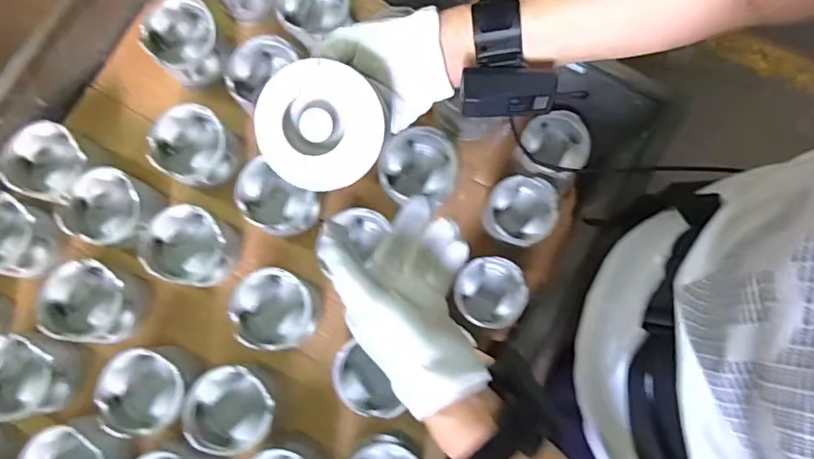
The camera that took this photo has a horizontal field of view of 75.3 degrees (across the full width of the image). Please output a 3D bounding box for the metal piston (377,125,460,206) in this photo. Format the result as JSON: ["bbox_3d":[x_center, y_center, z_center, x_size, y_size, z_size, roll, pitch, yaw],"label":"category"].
[{"bbox_3d":[0.013,-0.080,0.661,0.094,0.060,0.099,0,79,-1],"label":"metal piston"}]

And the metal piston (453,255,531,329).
[{"bbox_3d":[0.114,0.089,0.726,0.093,0.058,0.091,28,80,4],"label":"metal piston"}]

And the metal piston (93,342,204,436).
[{"bbox_3d":[-0.297,0.187,0.622,0.100,0.074,0.092,9,79,1],"label":"metal piston"}]

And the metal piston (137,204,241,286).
[{"bbox_3d":[-0.266,0.022,0.657,0.097,0.076,0.092,0,79,-1],"label":"metal piston"}]

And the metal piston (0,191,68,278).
[{"bbox_3d":[-0.487,0.008,0.650,0.104,0.065,0.091,15,79,2],"label":"metal piston"}]

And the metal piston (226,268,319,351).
[{"bbox_3d":[-0.159,0.096,0.639,0.096,0.075,0.089,0,79,-1],"label":"metal piston"}]

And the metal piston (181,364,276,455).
[{"bbox_3d":[-0.200,0.207,0.624,0.094,0.082,0.090,0,79,-1],"label":"metal piston"}]

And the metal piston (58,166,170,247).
[{"bbox_3d":[-0.361,-0.024,0.657,0.097,0.073,0.093,24,80,4],"label":"metal piston"}]

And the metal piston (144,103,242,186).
[{"bbox_3d":[-0.270,-0.100,0.680,0.092,0.078,0.098,0,79,-1],"label":"metal piston"}]

